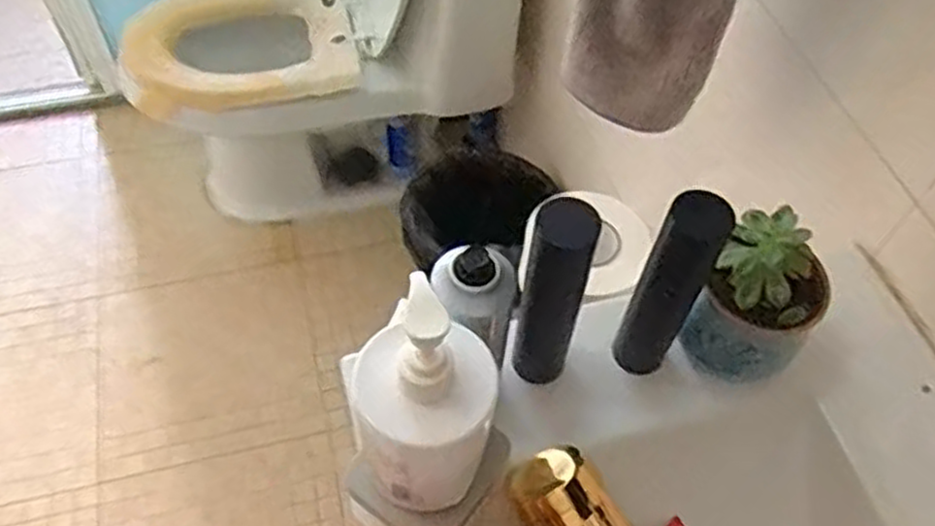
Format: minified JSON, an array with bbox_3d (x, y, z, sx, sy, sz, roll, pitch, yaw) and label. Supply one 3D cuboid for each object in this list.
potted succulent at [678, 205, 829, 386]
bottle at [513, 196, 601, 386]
[{"bbox_3d":[0.217,0.032,0.576,0.088,0.118,0.076,27,59,15],"label":"potted succulent"},{"bbox_3d":[0.059,0.027,0.537,0.039,0.177,0.046,15,56,7],"label":"bottle"}]

